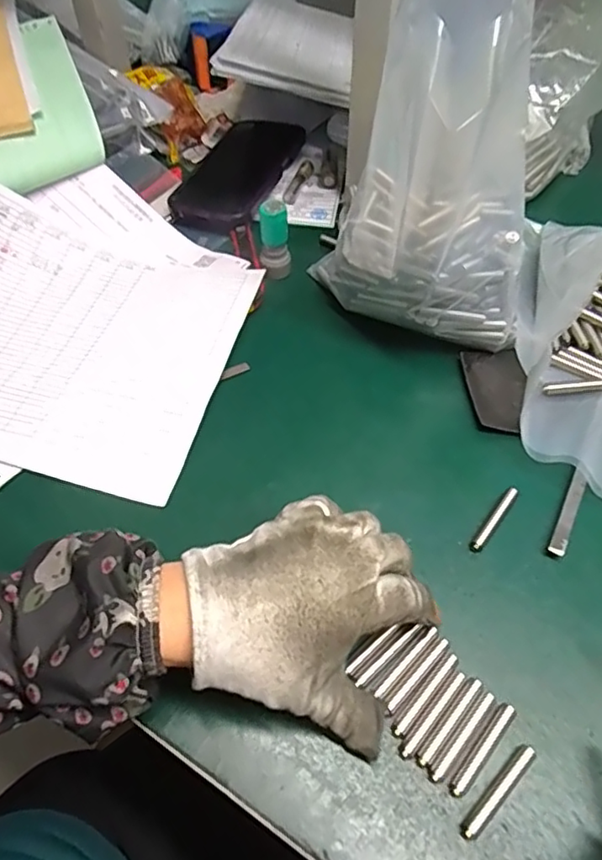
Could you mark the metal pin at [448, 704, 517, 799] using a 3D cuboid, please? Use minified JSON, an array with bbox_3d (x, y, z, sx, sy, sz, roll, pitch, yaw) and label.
[{"bbox_3d":[0.086,0.150,0.275,0.007,0.004,0.049,36,62,24],"label":"metal pin"}]

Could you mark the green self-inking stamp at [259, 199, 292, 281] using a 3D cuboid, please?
[{"bbox_3d":[-0.020,-0.146,0.456,0.023,0.060,0.019,-2,54,-2],"label":"green self-inking stamp"}]

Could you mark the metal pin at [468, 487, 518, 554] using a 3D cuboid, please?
[{"bbox_3d":[0.116,0.053,0.350,0.008,0.006,0.050,33,60,22],"label":"metal pin"}]

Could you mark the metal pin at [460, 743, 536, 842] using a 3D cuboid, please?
[{"bbox_3d":[0.090,0.165,0.266,0.049,0.005,0.008,-37,62,-24],"label":"metal pin"}]

